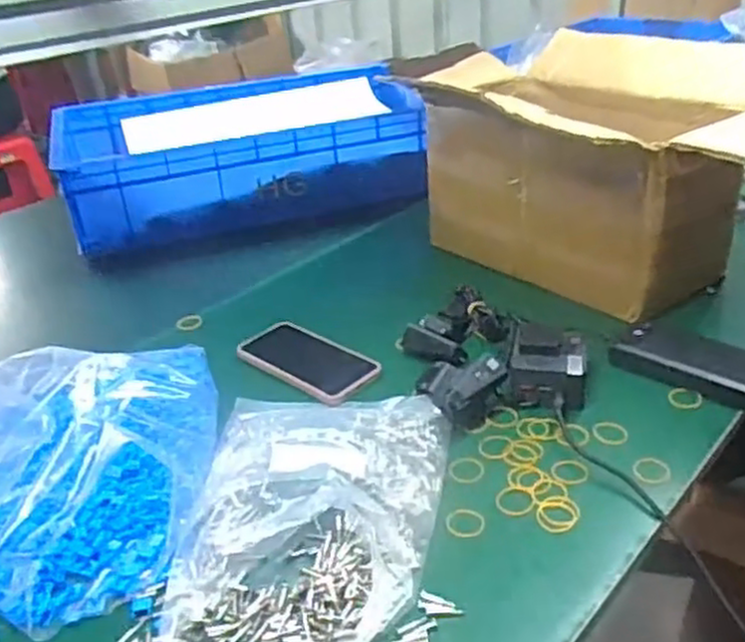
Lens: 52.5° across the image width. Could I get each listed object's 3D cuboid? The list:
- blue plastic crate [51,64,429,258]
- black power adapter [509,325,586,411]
[{"bbox_3d":[-0.228,-0.313,1.380,0.628,0.162,0.439,-12,31,-13],"label":"blue plastic crate"},{"bbox_3d":[0.175,0.041,0.756,0.076,0.051,0.074,3,31,13],"label":"black power adapter"}]

